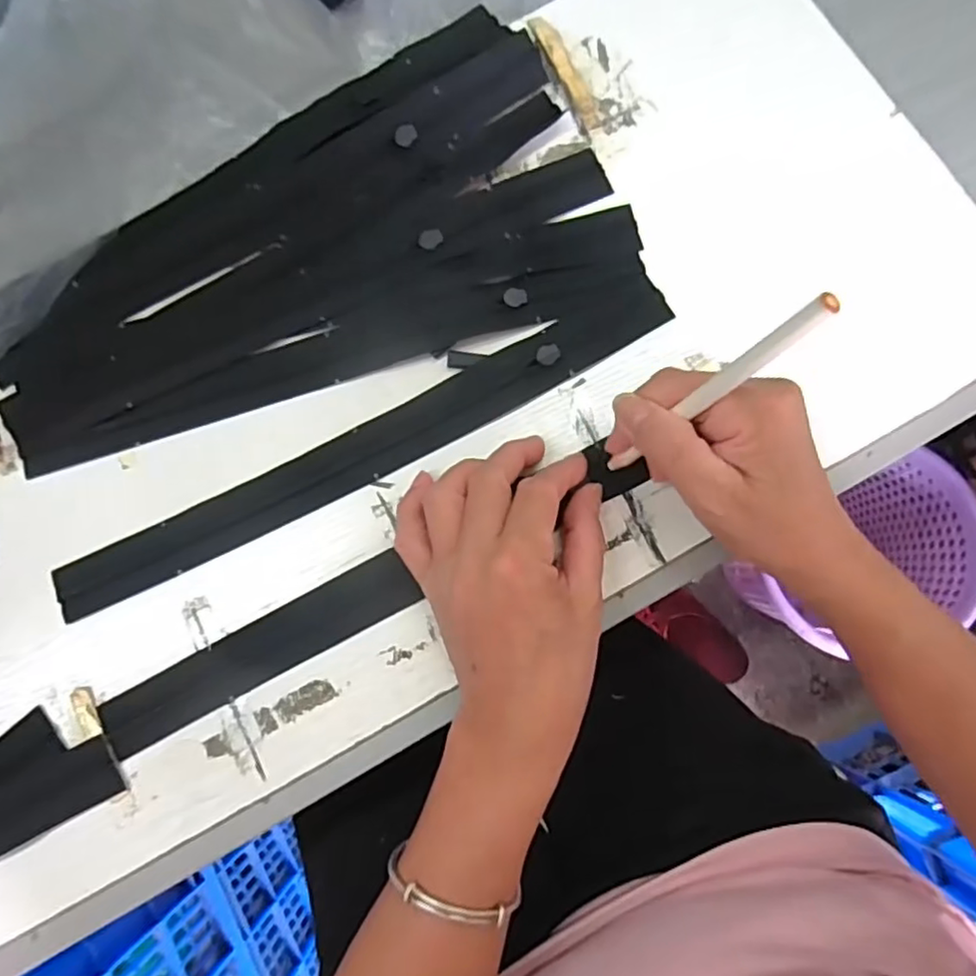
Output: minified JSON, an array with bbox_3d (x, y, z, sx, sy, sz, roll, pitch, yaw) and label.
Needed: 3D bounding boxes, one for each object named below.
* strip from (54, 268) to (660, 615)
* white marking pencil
[{"bbox_3d":[-0.063,-0.022,0.342,0.350,0.011,0.031,-28,81,-3],"label":"strip"},{"bbox_3d":[0.090,-0.037,0.270,0.010,0.136,0.009,-25,79,-27],"label":"white marking pencil"}]

